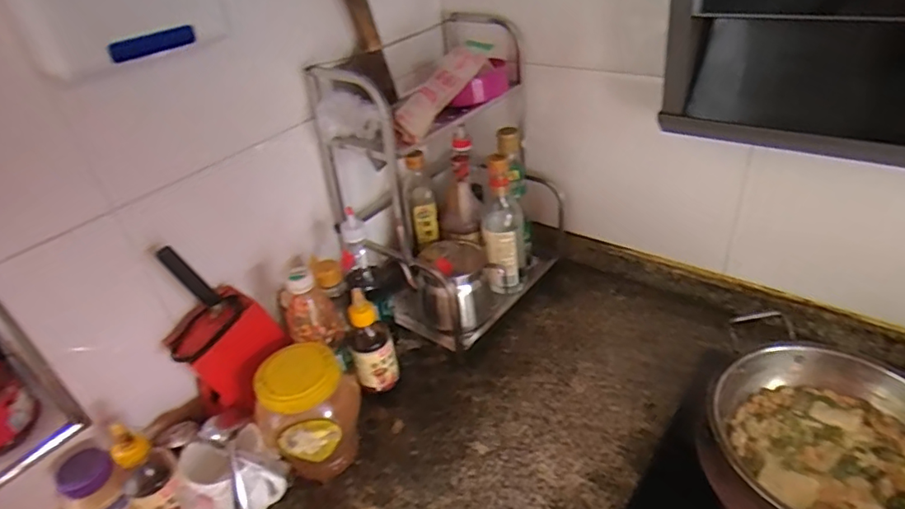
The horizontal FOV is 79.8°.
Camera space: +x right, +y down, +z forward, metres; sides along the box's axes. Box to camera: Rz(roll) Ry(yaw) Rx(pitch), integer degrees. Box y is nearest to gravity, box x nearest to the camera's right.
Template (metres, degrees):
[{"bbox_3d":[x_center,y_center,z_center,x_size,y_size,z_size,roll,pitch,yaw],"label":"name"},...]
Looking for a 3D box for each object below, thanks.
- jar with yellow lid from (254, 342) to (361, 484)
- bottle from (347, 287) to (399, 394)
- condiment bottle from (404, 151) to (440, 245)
[{"bbox_3d":[-0.174,0.195,0.659,0.096,0.159,0.099,-4,36,3],"label":"jar with yellow lid"},{"bbox_3d":[-0.112,0.118,0.739,0.055,0.157,0.042,-13,36,-9],"label":"bottle"},{"bbox_3d":[-0.052,-0.093,0.879,0.042,0.147,0.053,-16,37,-13],"label":"condiment bottle"}]

